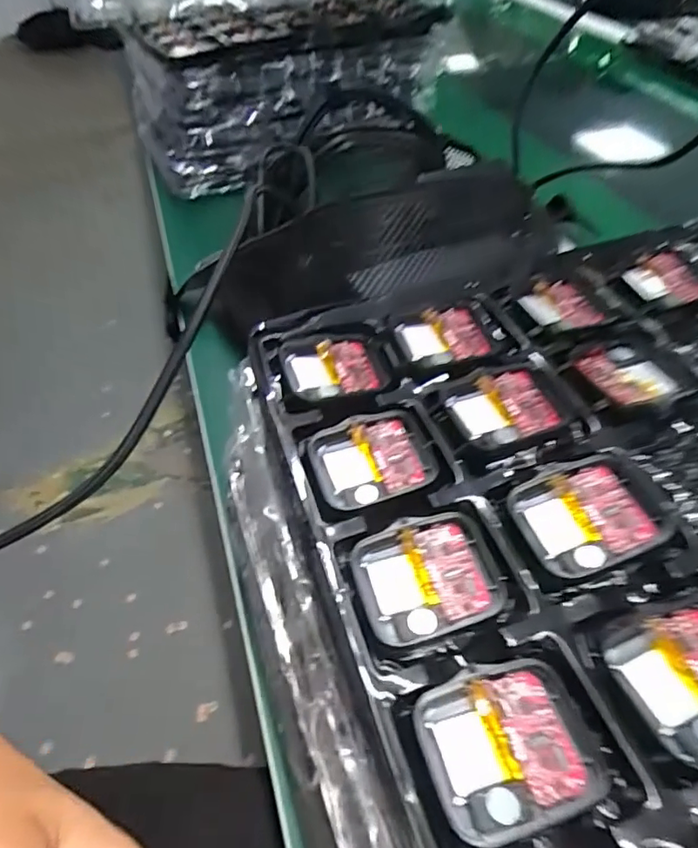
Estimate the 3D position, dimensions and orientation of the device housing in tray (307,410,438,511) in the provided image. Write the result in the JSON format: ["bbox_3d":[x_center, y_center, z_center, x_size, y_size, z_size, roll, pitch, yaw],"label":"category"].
[{"bbox_3d":[0.009,0.013,0.205,0.044,0.007,0.036,-22,51,-15],"label":"device housing in tray"}]

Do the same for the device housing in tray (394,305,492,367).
[{"bbox_3d":[0.041,-0.038,0.241,0.038,0.005,0.033,-11,49,-6],"label":"device housing in tray"}]

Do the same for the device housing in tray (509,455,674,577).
[{"bbox_3d":[0.079,0.030,0.181,0.042,0.009,0.037,-17,50,-11],"label":"device housing in tray"}]

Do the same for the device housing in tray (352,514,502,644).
[{"bbox_3d":[0.025,0.049,0.175,0.044,0.009,0.036,-15,50,-10],"label":"device housing in tray"}]

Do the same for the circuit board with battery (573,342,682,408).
[{"bbox_3d":[0.114,-0.020,0.223,0.037,0.006,0.033,-20,51,-14],"label":"circuit board with battery"}]

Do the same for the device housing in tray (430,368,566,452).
[{"bbox_3d":[0.059,-0.005,0.213,0.047,0.006,0.035,-13,49,-8],"label":"device housing in tray"}]

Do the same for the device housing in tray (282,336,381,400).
[{"bbox_3d":[-0.007,-0.024,0.232,0.038,0.007,0.034,-15,50,-10],"label":"device housing in tray"}]

